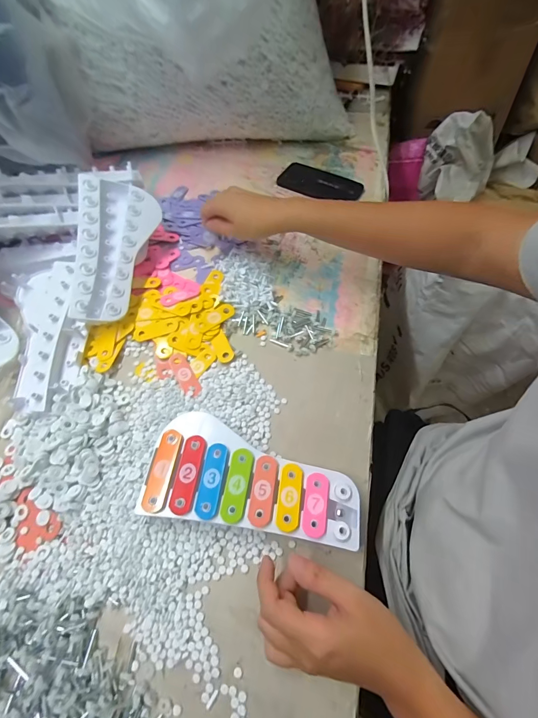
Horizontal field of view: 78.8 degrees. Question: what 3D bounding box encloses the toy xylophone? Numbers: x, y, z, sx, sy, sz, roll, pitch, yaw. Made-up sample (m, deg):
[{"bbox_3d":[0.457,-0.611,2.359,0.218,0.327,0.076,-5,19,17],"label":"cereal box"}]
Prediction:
[{"bbox_3d":[-0.016,0.130,0.364,0.224,0.038,0.107,8,61,4],"label":"toy xylophone"}]

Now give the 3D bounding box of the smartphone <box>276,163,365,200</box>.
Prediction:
[{"bbox_3d":[0.101,-0.344,0.644,0.159,0.015,0.080,24,63,13],"label":"smartphone"}]

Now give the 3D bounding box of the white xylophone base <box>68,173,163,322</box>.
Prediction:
[{"bbox_3d":[-0.231,-0.176,0.490,0.105,0.038,0.268,9,69,-24],"label":"white xylophone base"}]

